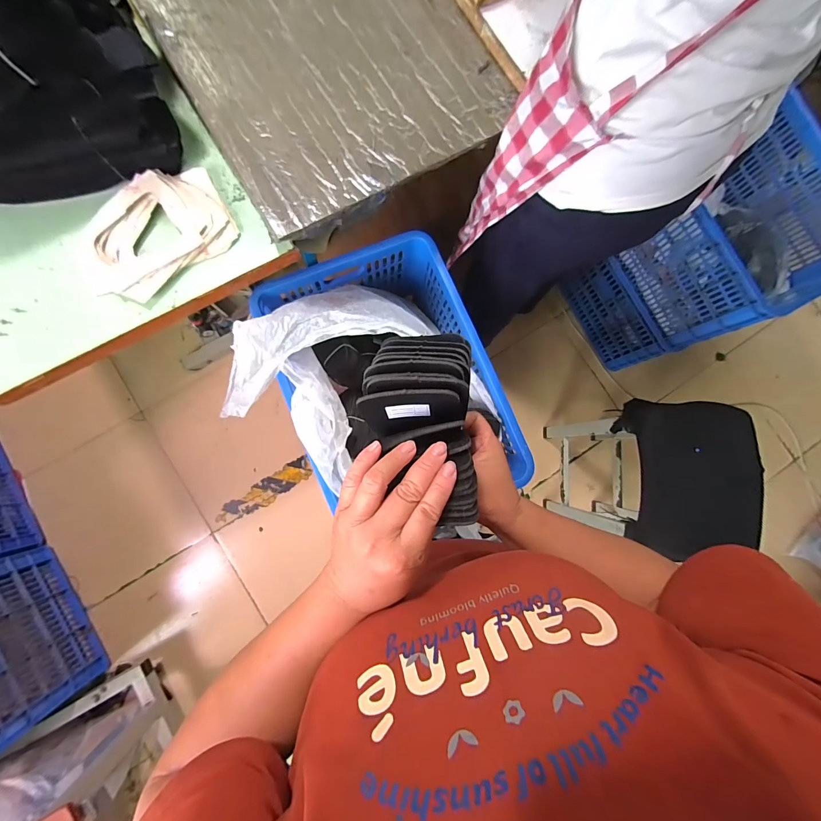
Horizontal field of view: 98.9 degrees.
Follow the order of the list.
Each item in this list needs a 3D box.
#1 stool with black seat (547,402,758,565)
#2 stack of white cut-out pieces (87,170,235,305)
[{"bbox_3d":[0.624,0.183,1.053,0.266,0.580,0.342,7,82,-3],"label":"stool with black seat"},{"bbox_3d":[-0.409,-0.282,0.559,0.240,0.028,0.154,-40,87,-8],"label":"stack of white cut-out pieces"}]

